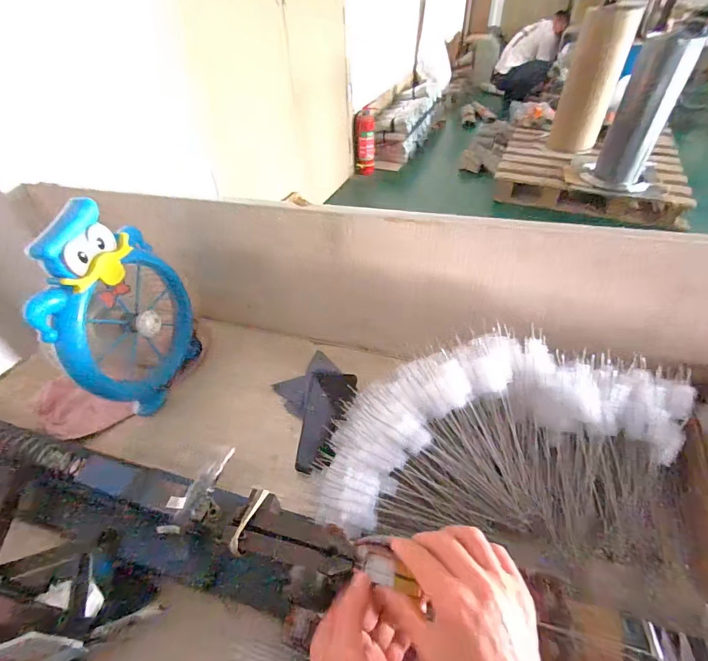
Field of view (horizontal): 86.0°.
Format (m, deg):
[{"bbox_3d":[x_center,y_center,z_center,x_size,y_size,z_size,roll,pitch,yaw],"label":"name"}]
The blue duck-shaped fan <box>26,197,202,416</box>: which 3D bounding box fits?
[{"bbox_3d":[-0.338,-0.025,0.571,0.082,0.291,0.212,4,45,7],"label":"blue duck-shaped fan"}]

